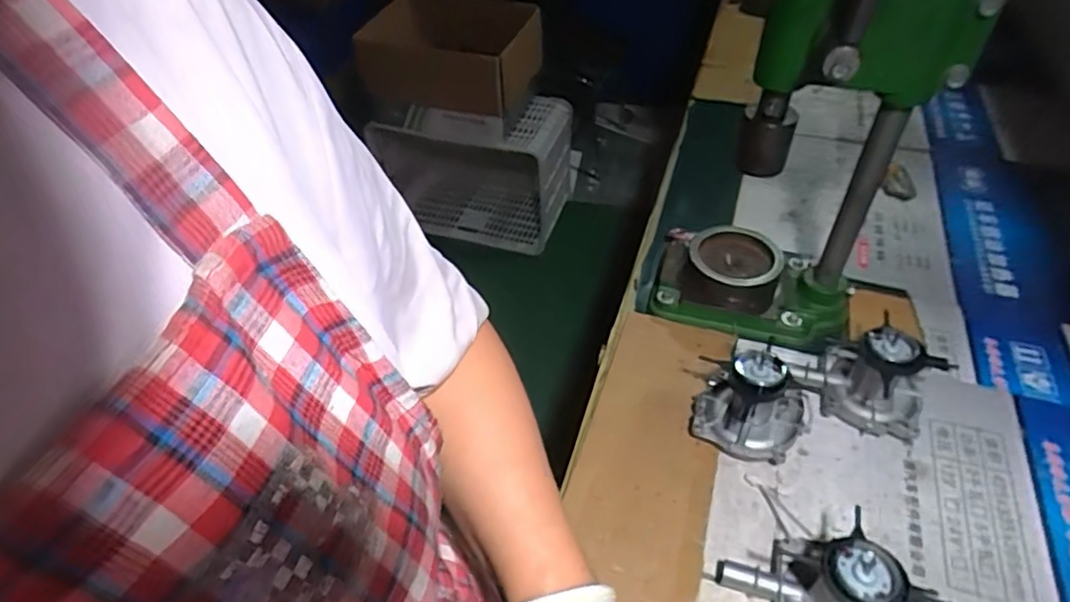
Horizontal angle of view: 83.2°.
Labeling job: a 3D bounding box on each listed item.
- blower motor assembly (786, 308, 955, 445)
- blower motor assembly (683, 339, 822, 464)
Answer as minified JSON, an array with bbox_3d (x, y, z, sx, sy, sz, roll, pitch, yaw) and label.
[{"bbox_3d":[0.384,0.081,0.698,0.142,0.102,0.096,27,53,27],"label":"blower motor assembly"},{"bbox_3d":[0.246,0.111,0.682,0.121,0.101,0.104,21,51,22],"label":"blower motor assembly"}]

